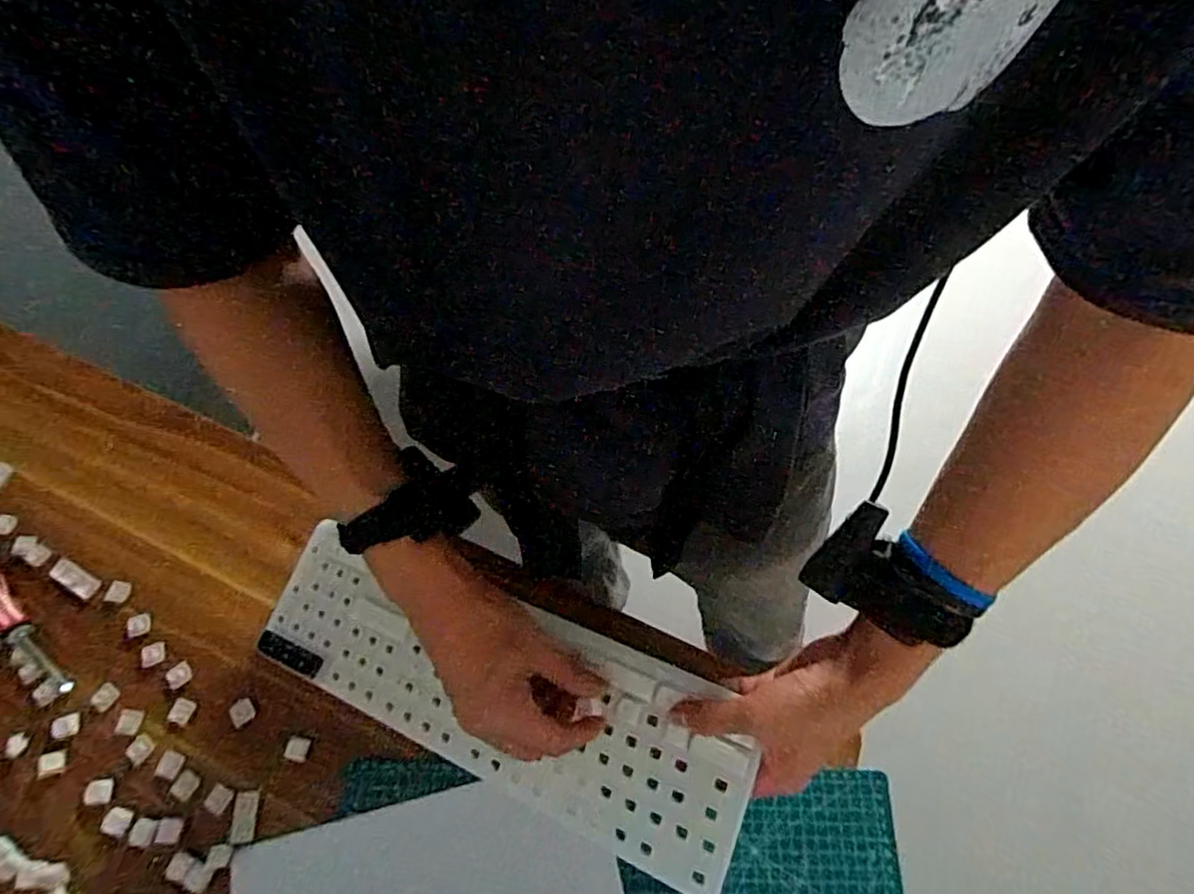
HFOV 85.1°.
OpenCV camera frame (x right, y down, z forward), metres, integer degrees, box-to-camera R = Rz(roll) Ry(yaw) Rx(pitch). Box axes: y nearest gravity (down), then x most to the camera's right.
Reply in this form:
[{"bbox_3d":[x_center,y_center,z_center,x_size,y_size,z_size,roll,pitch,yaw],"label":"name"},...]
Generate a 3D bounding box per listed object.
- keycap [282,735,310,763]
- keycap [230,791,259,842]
[{"bbox_3d":[-0.255,0.257,0.553,0.020,0.005,0.019,7,64,6],"label":"keycap"},{"bbox_3d":[-0.289,0.302,0.532,0.019,0.004,0.037,-2,63,1],"label":"keycap"}]

